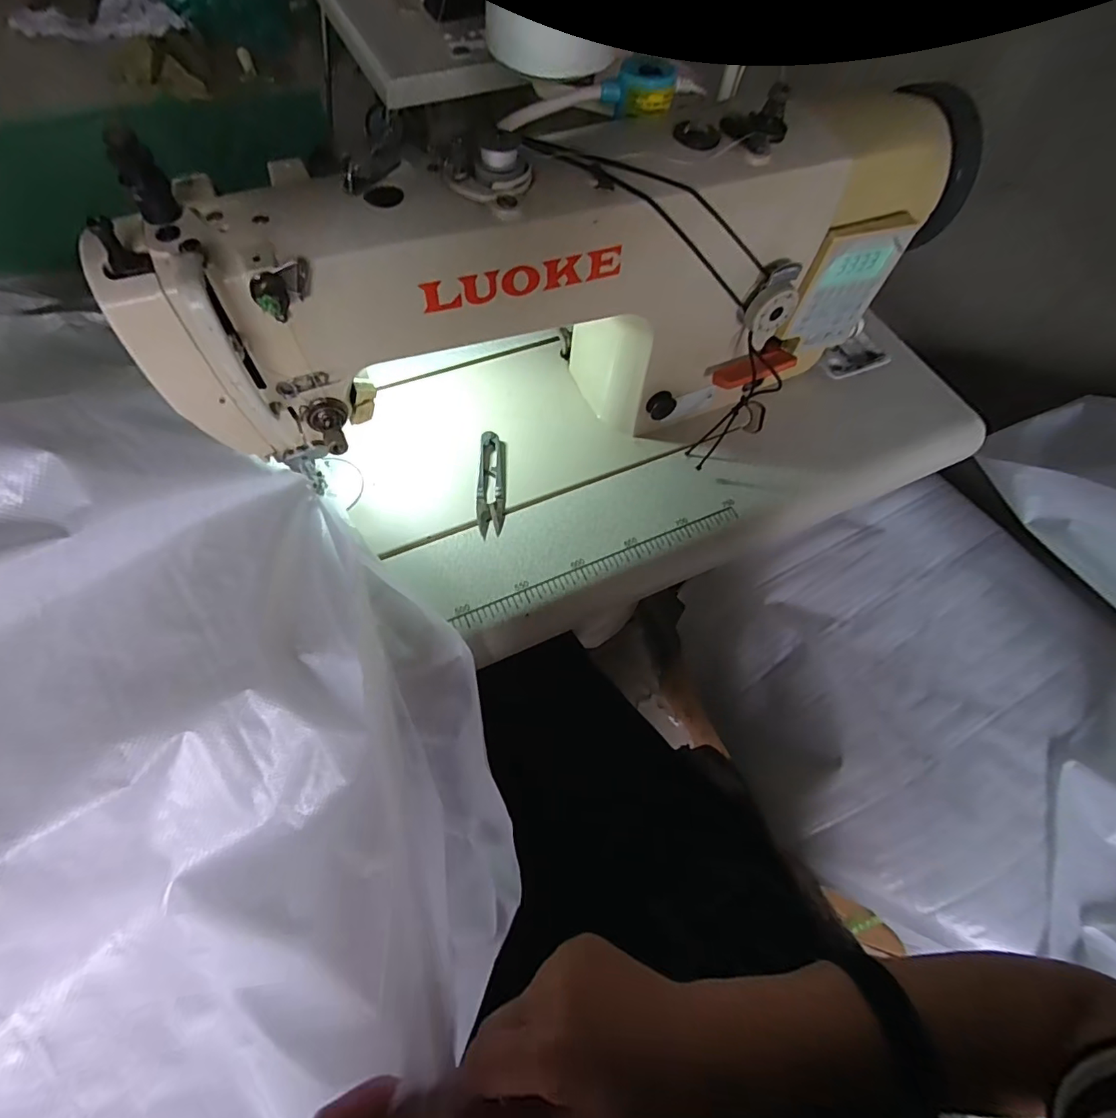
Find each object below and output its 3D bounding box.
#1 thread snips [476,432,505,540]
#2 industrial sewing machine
[{"bbox_3d":[-0.060,-0.067,0.458,0.023,0.010,0.101,-4,64,-5],"label":"thread snips"},{"bbox_3d":[0.034,-0.195,0.404,0.575,0.237,0.140,-18,66,-12],"label":"industrial sewing machine"}]

